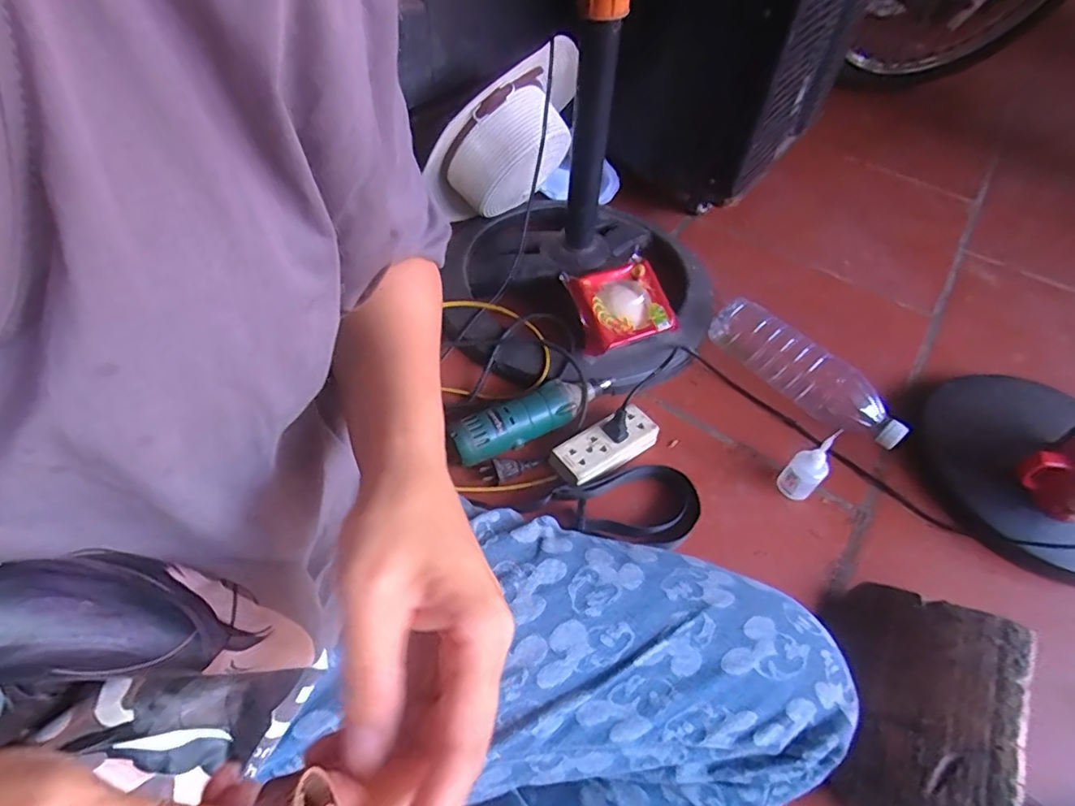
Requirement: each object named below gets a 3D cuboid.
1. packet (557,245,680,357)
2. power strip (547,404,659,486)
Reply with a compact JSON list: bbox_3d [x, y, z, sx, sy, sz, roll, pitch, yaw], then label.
[{"bbox_3d":[0.099,-0.123,0.686,0.115,0.027,0.106,-20,76,-12],"label":"packet"},{"bbox_3d":[0.076,0.050,0.637,0.123,0.036,0.053,-27,57,-22],"label":"power strip"}]

